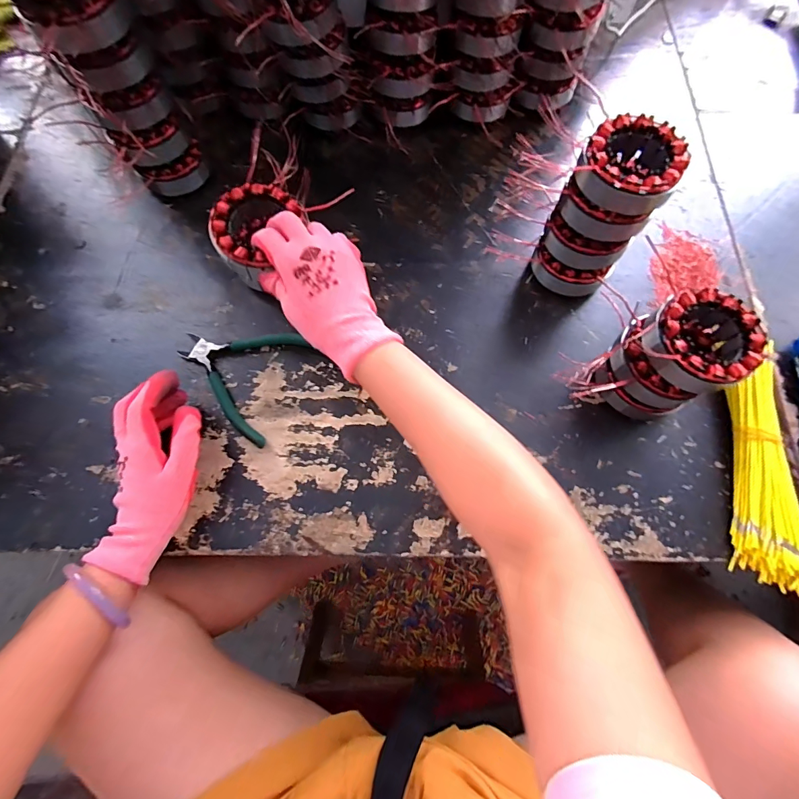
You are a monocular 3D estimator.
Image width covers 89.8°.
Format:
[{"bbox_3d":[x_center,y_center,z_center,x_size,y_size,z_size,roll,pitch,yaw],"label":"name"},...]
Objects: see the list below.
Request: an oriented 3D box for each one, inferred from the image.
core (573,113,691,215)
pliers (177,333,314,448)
[{"bbox_3d":[0.207,-0.208,0.364,0.081,0.043,0.078,0,73,-1],"label":"core"},{"bbox_3d":[-0.175,-0.031,0.428,0.123,0.011,0.126,20,74,5],"label":"pliers"}]

